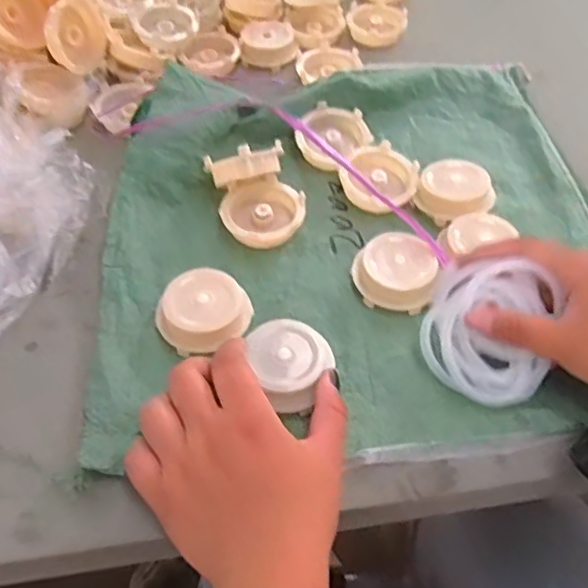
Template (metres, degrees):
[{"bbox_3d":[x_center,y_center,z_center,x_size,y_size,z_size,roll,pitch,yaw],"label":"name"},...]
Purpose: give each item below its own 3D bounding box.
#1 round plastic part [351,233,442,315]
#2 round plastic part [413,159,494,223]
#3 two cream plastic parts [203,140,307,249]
[{"bbox_3d":[0.065,-0.014,0.391,0.053,0.025,0.047,15,54,10],"label":"round plastic part"},{"bbox_3d":[0.117,-0.077,0.439,0.054,0.019,0.045,-22,56,-17],"label":"round plastic part"},{"bbox_3d":[-0.024,-0.068,0.425,0.059,0.042,0.069,-16,55,-13],"label":"two cream plastic parts"}]

